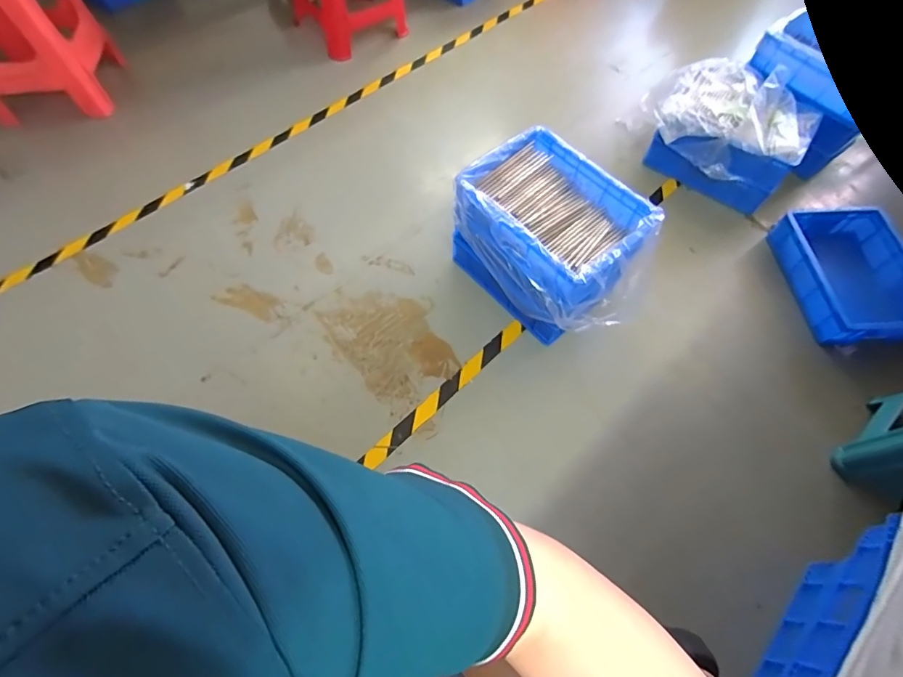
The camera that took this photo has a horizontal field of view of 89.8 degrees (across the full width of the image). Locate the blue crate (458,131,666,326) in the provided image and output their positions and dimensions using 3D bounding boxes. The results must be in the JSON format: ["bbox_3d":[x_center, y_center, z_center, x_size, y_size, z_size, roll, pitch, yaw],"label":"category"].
[{"bbox_3d":[0.263,-0.272,1.142,0.350,0.166,0.472,-34,69,-17],"label":"blue crate"}]

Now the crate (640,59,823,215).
[{"bbox_3d":[0.849,-0.655,1.449,0.453,0.277,0.297,26,68,12],"label":"crate"}]

